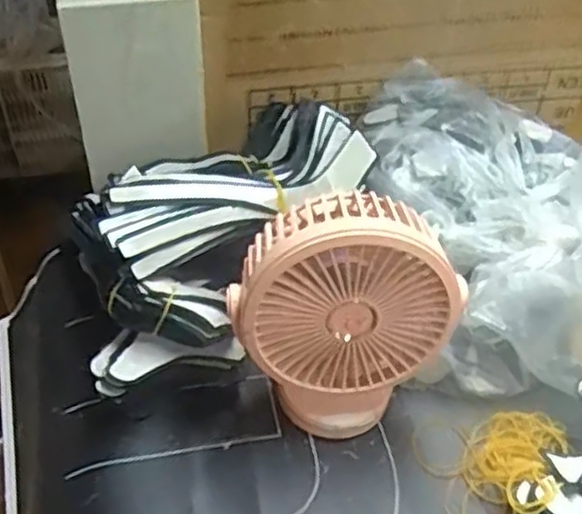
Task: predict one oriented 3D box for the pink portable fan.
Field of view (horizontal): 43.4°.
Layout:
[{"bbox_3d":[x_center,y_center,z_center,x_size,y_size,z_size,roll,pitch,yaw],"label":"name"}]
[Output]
[{"bbox_3d":[0.032,0.037,0.463,0.136,0.167,0.076,-4,45,-5],"label":"pink portable fan"}]

